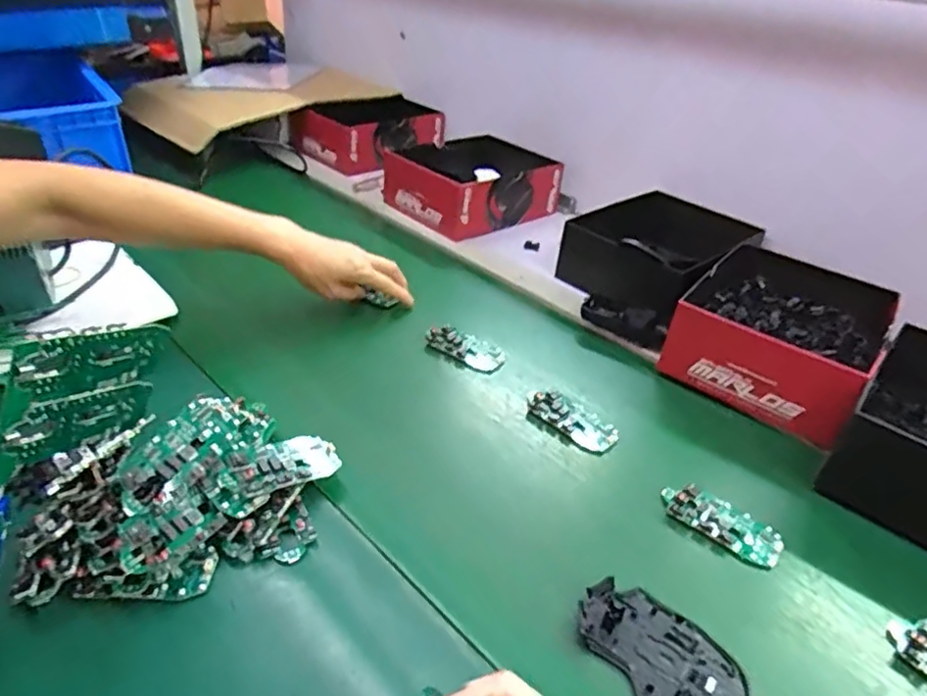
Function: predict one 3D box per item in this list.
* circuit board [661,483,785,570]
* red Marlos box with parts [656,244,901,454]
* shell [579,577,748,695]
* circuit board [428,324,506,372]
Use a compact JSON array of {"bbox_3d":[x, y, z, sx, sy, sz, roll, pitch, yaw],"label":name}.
[{"bbox_3d":[0.220,0.147,0.521,0.098,0.013,0.049,26,41,27],"label":"circuit board"},{"bbox_3d":[0.364,-0.026,0.711,0.191,0.090,0.255,25,40,26],"label":"red Marlos box with parts"},{"bbox_3d":[0.135,0.209,0.422,0.113,0.012,0.071,30,42,31],"label":"shell"},{"bbox_3d":[0.002,0.000,0.702,0.093,0.014,0.041,22,39,22],"label":"circuit board"}]

